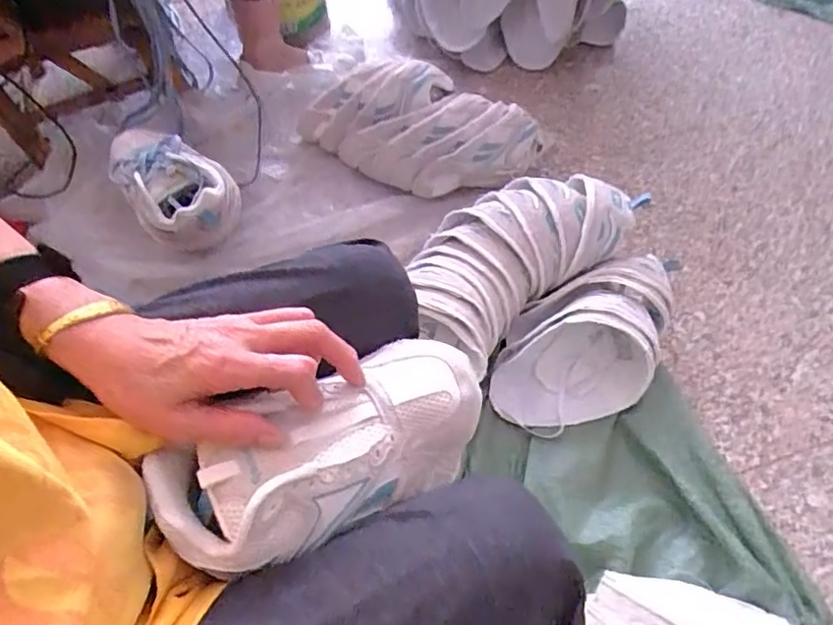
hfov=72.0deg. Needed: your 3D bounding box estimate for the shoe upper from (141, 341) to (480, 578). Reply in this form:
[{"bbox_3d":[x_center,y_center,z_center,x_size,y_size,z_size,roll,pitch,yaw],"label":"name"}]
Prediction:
[{"bbox_3d":[-0.057,0.088,0.378,0.215,0.063,0.096,-22,59,-25],"label":"shoe upper"}]

